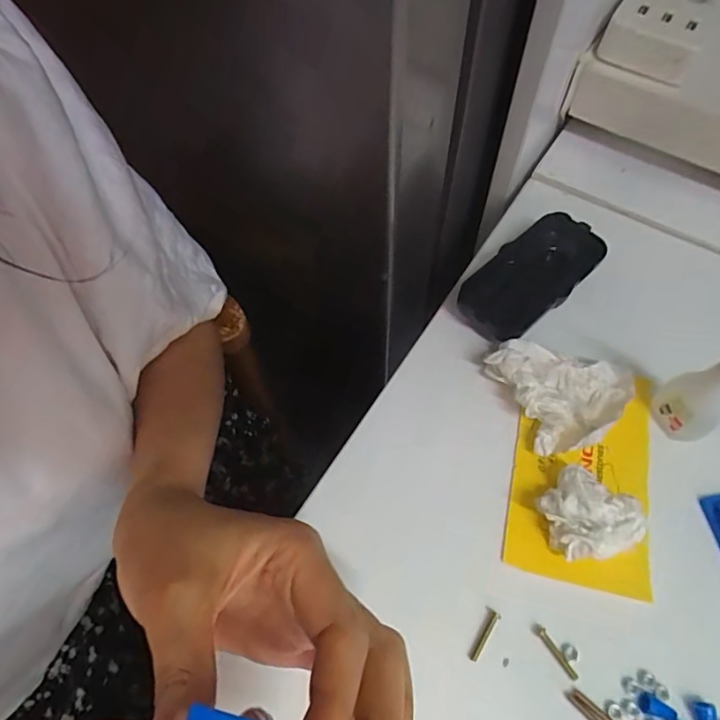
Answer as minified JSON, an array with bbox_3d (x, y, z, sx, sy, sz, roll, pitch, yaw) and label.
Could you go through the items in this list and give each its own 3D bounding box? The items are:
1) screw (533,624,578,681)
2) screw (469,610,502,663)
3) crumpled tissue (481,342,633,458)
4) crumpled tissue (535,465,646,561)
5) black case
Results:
[{"bbox_3d":[0.099,0.148,0.268,0.005,0.004,0.029,-30,62,-14],"label":"screw"},{"bbox_3d":[0.065,0.143,0.273,0.006,0.004,0.026,28,65,18],"label":"screw"},{"bbox_3d":[0.128,0.016,0.326,0.075,0.028,0.075,-25,61,-11],"label":"crumpled tissue"},{"bbox_3d":[0.123,0.087,0.287,0.043,0.025,0.048,-41,66,-19],"label":"crumpled tissue"},{"bbox_3d":[0.119,-0.055,0.365,0.101,0.033,0.052,-38,65,-18],"label":"black case"}]

